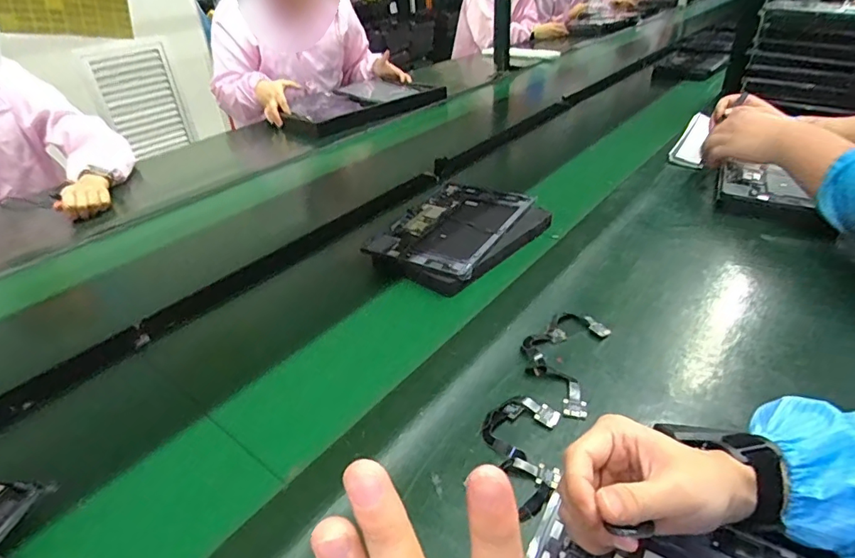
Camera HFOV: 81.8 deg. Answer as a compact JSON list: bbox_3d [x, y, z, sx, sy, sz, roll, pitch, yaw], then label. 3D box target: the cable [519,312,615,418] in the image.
[{"bbox_3d":[0.142,0.078,0.524,0.079,0.008,0.146,13,37,23],"label":"cable"}]

